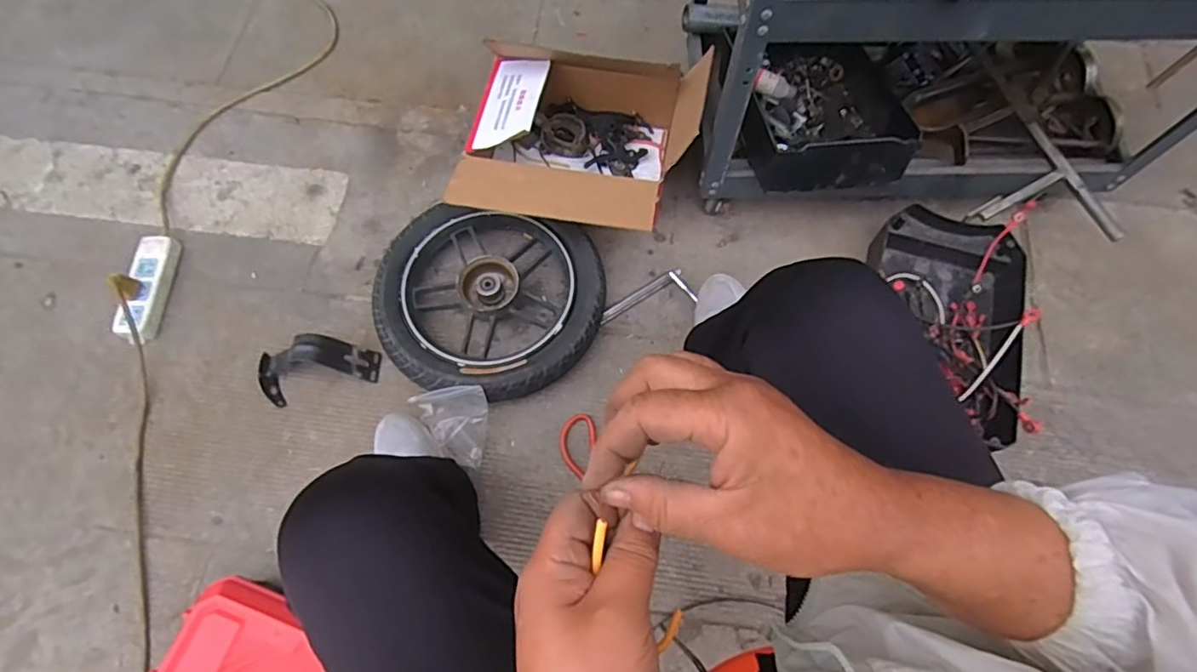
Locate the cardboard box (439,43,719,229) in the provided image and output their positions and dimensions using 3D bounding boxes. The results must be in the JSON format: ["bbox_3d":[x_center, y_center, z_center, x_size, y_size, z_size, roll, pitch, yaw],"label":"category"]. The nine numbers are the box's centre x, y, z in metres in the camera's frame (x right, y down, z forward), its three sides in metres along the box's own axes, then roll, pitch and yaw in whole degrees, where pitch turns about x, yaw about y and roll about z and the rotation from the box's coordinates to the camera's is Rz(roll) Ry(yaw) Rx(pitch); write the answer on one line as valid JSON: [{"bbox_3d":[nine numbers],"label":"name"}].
[{"bbox_3d":[-0.022,-0.322,0.995,0.364,0.218,0.355,9,69,4],"label":"cardboard box"}]

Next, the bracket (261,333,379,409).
[{"bbox_3d":[-0.446,0.054,0.914,0.190,0.096,0.090,1,69,1],"label":"bracket"}]

